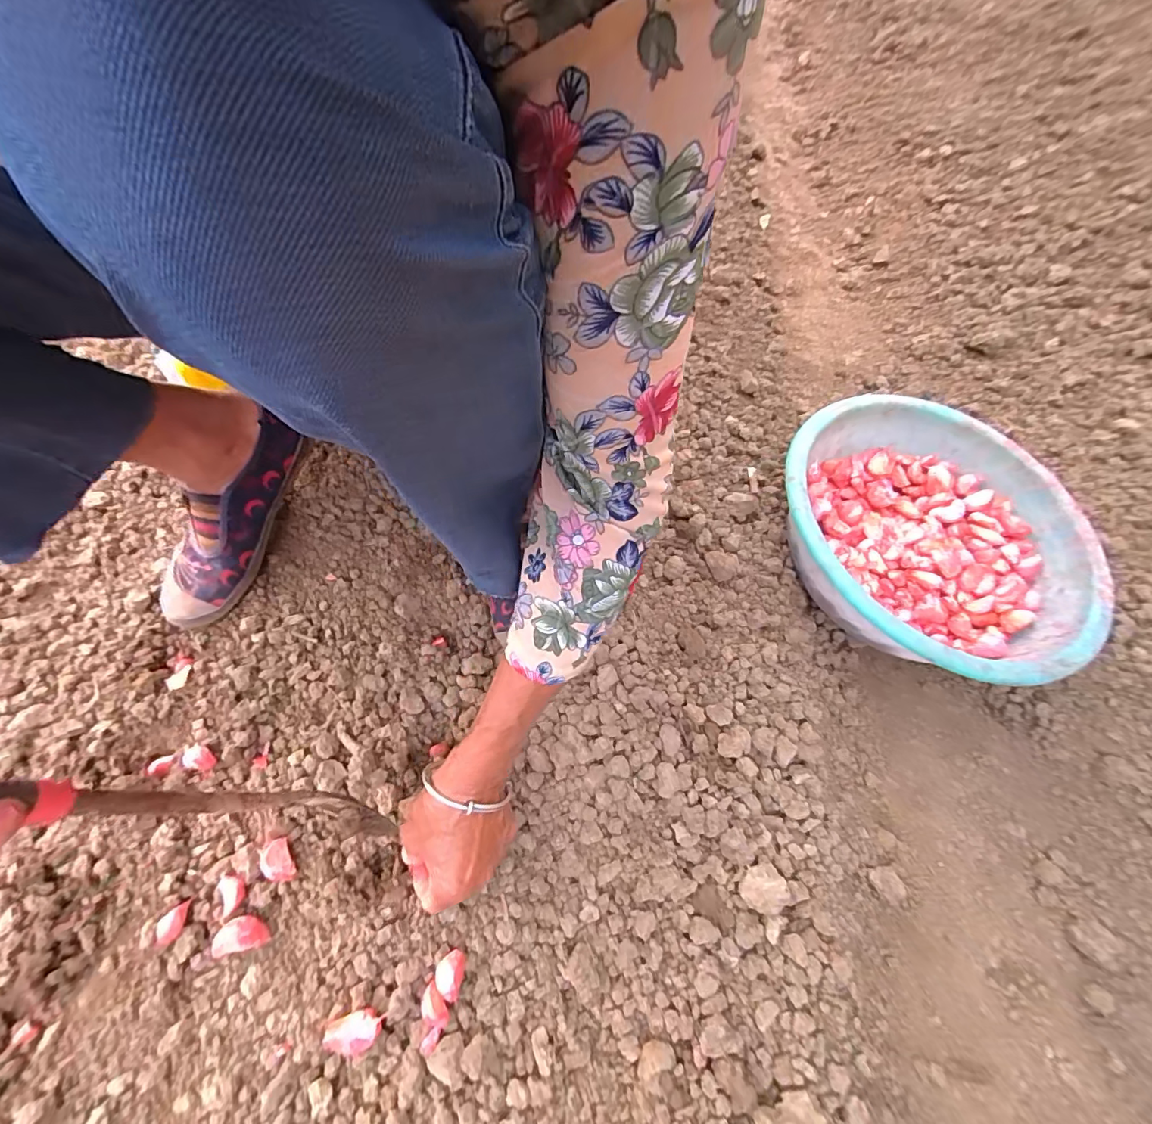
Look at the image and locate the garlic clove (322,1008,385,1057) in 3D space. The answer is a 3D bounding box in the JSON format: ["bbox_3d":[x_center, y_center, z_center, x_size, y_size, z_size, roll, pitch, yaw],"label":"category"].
[{"bbox_3d":[-0.157,0.333,0.351,0.038,0.024,0.023,-11,66,-7],"label":"garlic clove"}]

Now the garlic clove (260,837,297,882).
[{"bbox_3d":[-0.239,0.240,0.396,0.018,0.016,0.031,-25,68,-13],"label":"garlic clove"}]

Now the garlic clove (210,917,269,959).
[{"bbox_3d":[-0.258,0.285,0.379,0.038,0.020,0.022,-12,66,-7],"label":"garlic clove"}]

